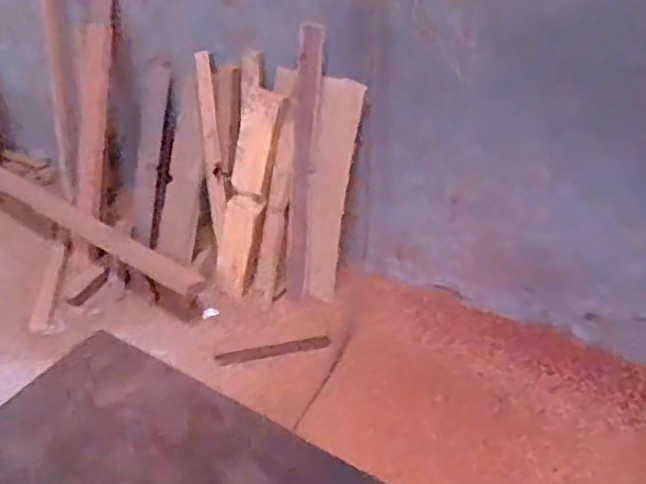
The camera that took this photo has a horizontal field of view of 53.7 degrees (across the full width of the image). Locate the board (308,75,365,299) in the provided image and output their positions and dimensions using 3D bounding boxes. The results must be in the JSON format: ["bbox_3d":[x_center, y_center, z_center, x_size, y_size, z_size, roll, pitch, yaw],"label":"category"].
[{"bbox_3d":[0.012,-0.130,1.793,0.122,0.654,0.038,16,26,17],"label":"board"}]

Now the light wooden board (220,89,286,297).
[{"bbox_3d":[-0.216,-0.132,1.792,0.113,0.586,0.034,19,21,11],"label":"light wooden board"}]

